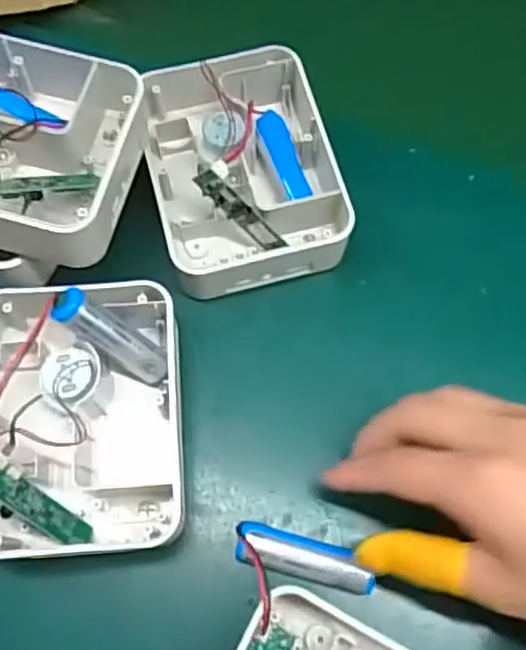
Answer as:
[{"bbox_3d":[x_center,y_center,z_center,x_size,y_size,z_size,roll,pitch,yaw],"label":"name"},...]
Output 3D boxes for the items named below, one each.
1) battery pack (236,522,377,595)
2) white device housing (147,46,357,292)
[{"bbox_3d":[0.019,0.113,0.337,0.066,0.022,0.020,15,67,3],"label":"battery pack"},{"bbox_3d":[-0.013,-0.091,0.396,0.101,0.050,0.139,-12,68,-8],"label":"white device housing"}]

